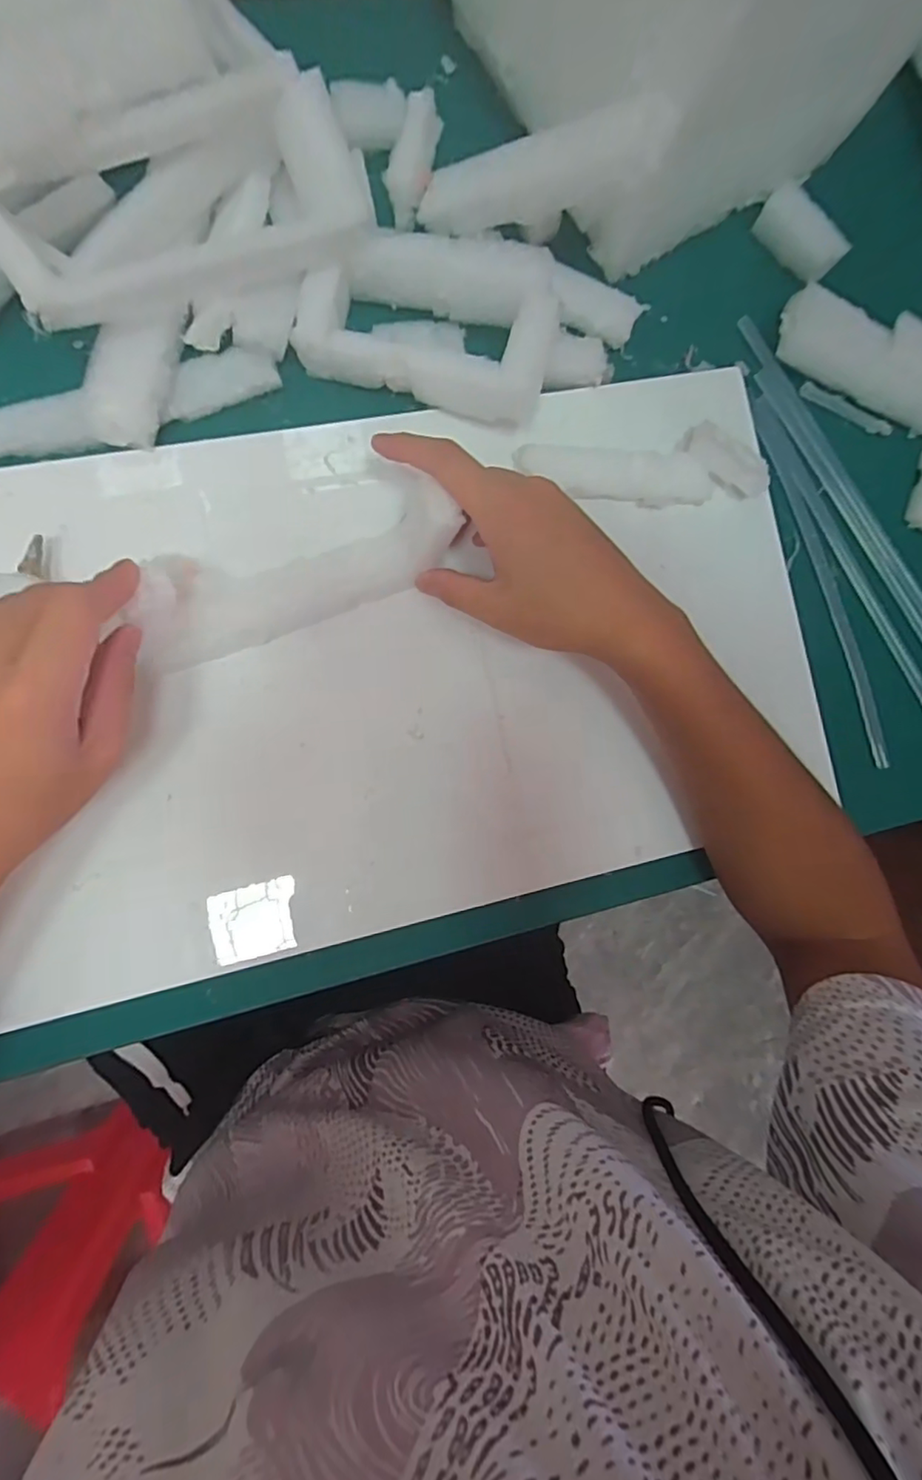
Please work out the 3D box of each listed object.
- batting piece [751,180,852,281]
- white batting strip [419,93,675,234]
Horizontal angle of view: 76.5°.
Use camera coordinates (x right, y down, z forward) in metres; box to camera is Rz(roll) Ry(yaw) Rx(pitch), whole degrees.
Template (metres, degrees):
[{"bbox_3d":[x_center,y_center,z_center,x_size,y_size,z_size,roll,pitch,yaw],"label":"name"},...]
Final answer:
[{"bbox_3d":[0.223,-0.332,0.386,0.019,0.027,0.059,-45,94,-7],"label":"batting piece"},{"bbox_3d":[0.042,-0.307,0.319,0.148,0.026,0.023,17,84,33],"label":"white batting strip"}]

